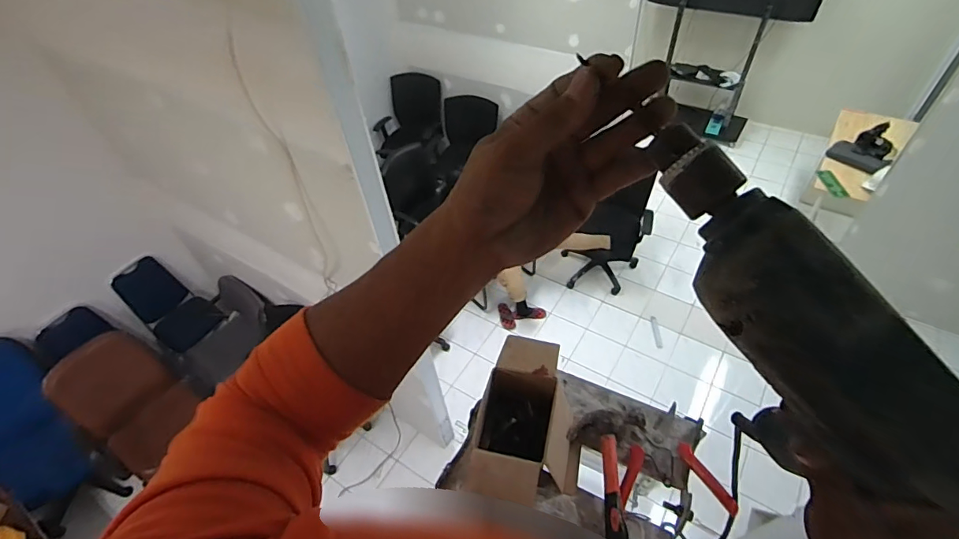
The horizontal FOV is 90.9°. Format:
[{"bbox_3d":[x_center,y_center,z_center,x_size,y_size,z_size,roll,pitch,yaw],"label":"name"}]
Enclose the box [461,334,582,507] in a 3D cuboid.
[{"bbox_3d":[0.068,0.205,0.617,0.127,0.092,0.200,8,50,12],"label":"box"}]

